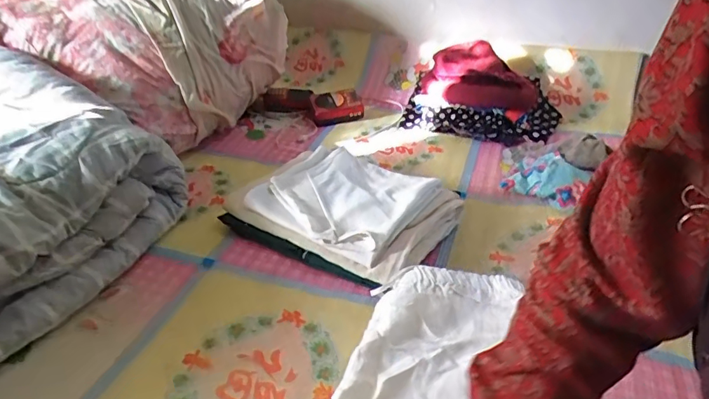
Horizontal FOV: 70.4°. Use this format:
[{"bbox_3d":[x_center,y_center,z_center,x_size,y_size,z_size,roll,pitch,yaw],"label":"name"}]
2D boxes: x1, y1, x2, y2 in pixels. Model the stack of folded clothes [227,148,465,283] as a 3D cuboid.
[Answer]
[{"bbox_3d":[-0.014,0.007,0.823,0.320,0.064,0.241,19,40,29],"label":"stack of folded clothes"}]

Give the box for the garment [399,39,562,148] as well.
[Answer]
[{"bbox_3d":[0.283,-0.244,1.123,0.340,0.149,0.203,14,36,19],"label":"garment"}]

